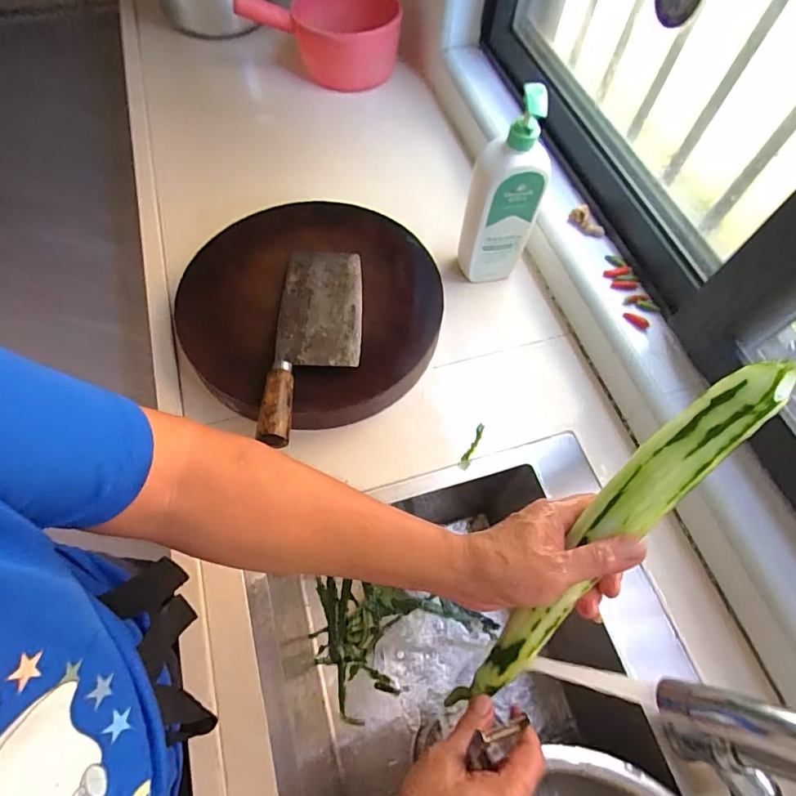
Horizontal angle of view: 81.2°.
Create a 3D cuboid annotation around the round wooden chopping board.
[{"bbox_3d":[-0.119,-0.129,0.664,0.351,0.069,0.349,1,63,-2],"label":"round wooden chopping board"}]

